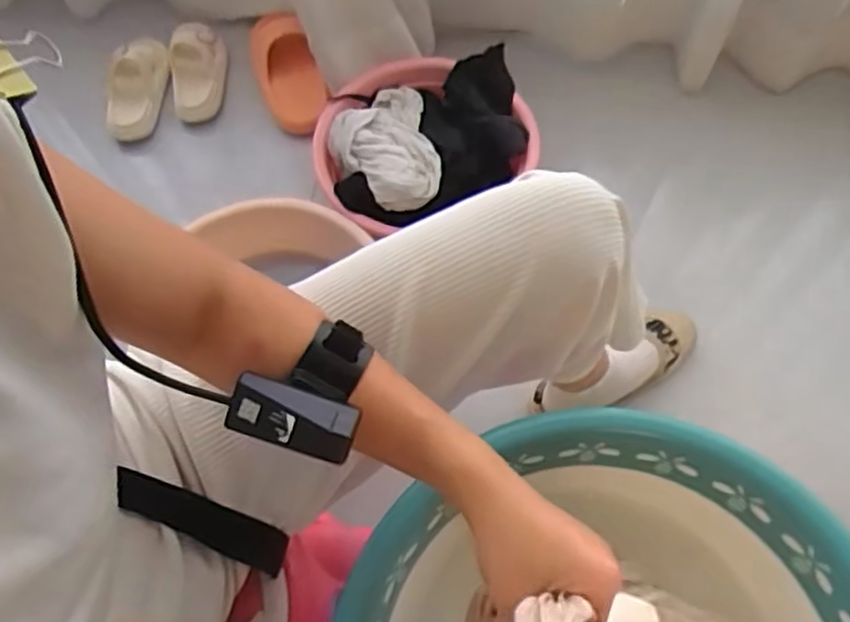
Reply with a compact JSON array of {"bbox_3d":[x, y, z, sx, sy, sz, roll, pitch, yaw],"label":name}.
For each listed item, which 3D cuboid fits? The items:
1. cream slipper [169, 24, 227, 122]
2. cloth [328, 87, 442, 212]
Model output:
[{"bbox_3d":[-0.363,-0.384,1.142,0.081,0.035,0.163,-3,77,0],"label":"cream slipper"},{"bbox_3d":[-0.056,-0.216,0.945,0.133,0.062,0.235,-11,64,-3],"label":"cloth"}]

